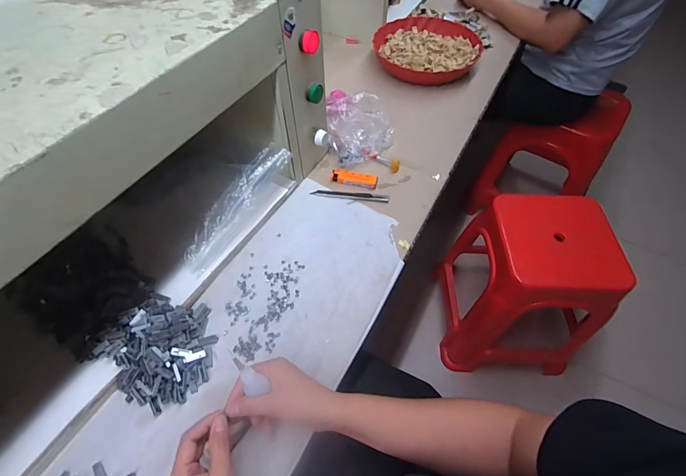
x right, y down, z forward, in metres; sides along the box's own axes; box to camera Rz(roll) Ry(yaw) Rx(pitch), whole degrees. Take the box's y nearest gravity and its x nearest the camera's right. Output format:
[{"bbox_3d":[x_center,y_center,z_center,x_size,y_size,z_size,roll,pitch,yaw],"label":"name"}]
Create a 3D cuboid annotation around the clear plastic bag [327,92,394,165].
[{"bbox_3d":[0.027,-0.198,0.636,0.132,0.078,0.110,-4,55,-2],"label":"clear plastic bag"}]

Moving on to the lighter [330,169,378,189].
[{"bbox_3d":[0.019,-0.103,0.613,0.081,0.017,0.021,10,55,8],"label":"lighter"}]

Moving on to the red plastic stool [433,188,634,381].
[{"bbox_3d":[0.511,0.147,1.009,0.362,0.470,0.344,3,55,3],"label":"red plastic stool"}]

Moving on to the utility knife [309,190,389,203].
[{"bbox_3d":[0.013,-0.073,0.601,0.129,0.005,0.018,6,55,5],"label":"utility knife"}]

